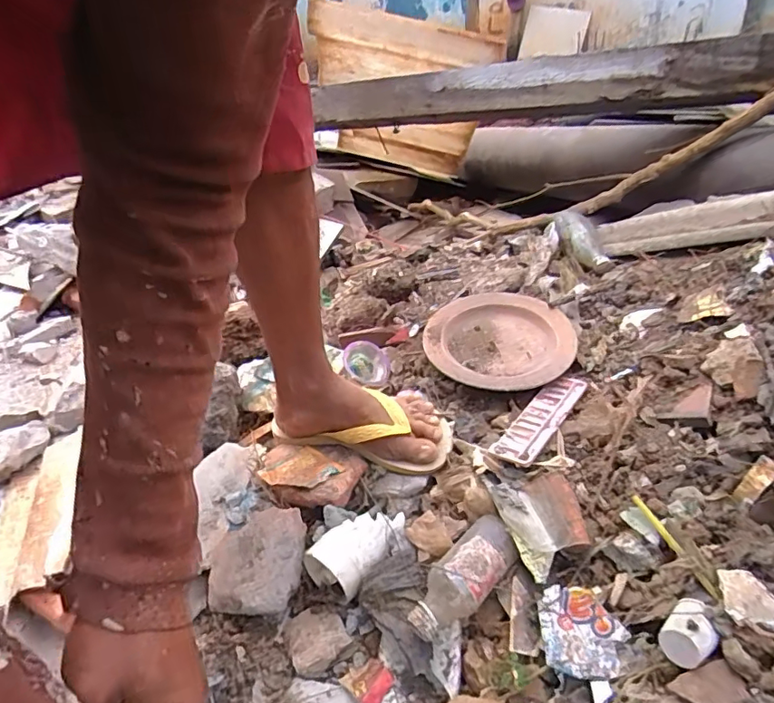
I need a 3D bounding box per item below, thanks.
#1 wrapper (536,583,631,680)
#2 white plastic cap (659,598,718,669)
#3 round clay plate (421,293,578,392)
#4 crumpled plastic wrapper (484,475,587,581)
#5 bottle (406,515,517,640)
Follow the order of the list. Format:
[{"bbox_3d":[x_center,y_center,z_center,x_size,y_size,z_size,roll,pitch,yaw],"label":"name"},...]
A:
[{"bbox_3d":[0.167,0.242,0.458,0.071,0.011,0.067,11,56,4],"label":"wrapper"},{"bbox_3d":[0.236,0.223,0.417,0.041,0.035,0.033,-21,41,-41],"label":"white plastic cap"},{"bbox_3d":[0.149,-0.018,0.714,0.200,0.022,0.200,-6,36,4],"label":"round clay plate"},{"bbox_3d":[0.148,0.155,0.516,0.072,0.025,0.111,-27,45,0],"label":"crumpled plastic wrapper"},{"bbox_3d":[0.070,0.209,0.496,0.056,0.052,0.124,32,67,36],"label":"bottle"}]

